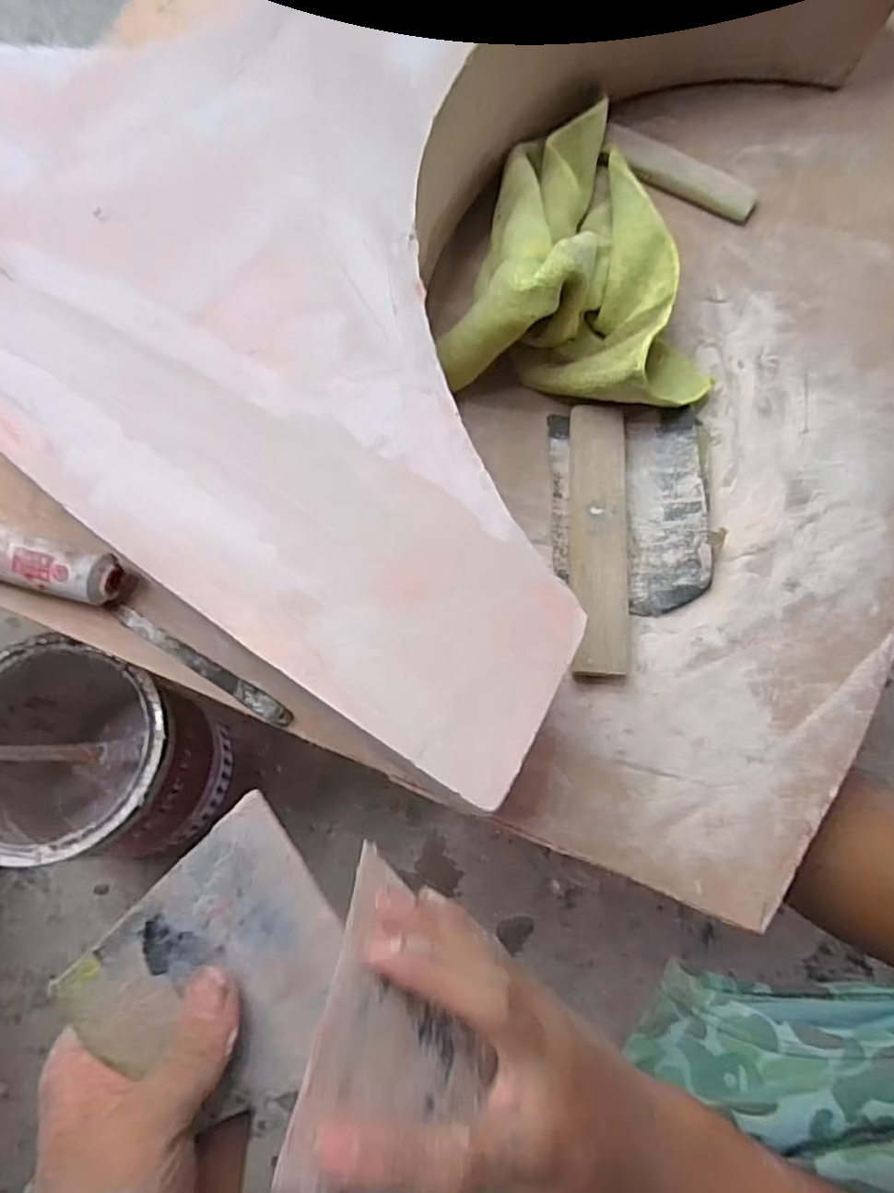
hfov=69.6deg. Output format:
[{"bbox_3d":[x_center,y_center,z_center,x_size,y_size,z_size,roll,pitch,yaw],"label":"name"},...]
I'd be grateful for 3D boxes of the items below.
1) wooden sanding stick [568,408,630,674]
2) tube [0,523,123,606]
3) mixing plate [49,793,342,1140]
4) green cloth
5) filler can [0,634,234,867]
[{"bbox_3d":[0.106,-0.043,0.454,0.040,0.019,0.198,5,72,-1],"label":"wooden sanding stick"},{"bbox_3d":[-0.297,-0.030,0.426,0.166,0.026,0.043,16,73,3],"label":"tube"},{"bbox_3d":[-0.082,0.147,0.251,0.099,0.008,0.090,-43,93,-6],"label":"mixing plate"},{"bbox_3d":[0.121,-0.273,0.486,0.193,0.090,0.274,12,72,1],"label":"green cloth"},{"bbox_3d":[-0.304,0.140,0.558,0.177,0.204,0.148,21,73,4],"label":"filler can"}]

